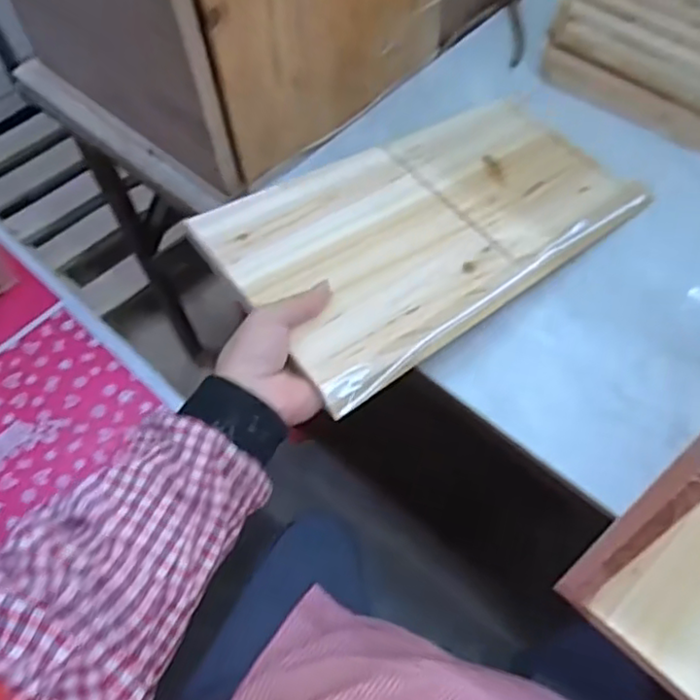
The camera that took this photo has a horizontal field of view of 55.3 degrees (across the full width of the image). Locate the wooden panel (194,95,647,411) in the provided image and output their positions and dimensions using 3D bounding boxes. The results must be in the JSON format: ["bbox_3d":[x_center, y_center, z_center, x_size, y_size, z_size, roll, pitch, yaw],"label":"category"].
[{"bbox_3d":[0.071,-0.110,0.586,0.356,0.029,0.214,-29,61,-20],"label":"wooden panel"}]

